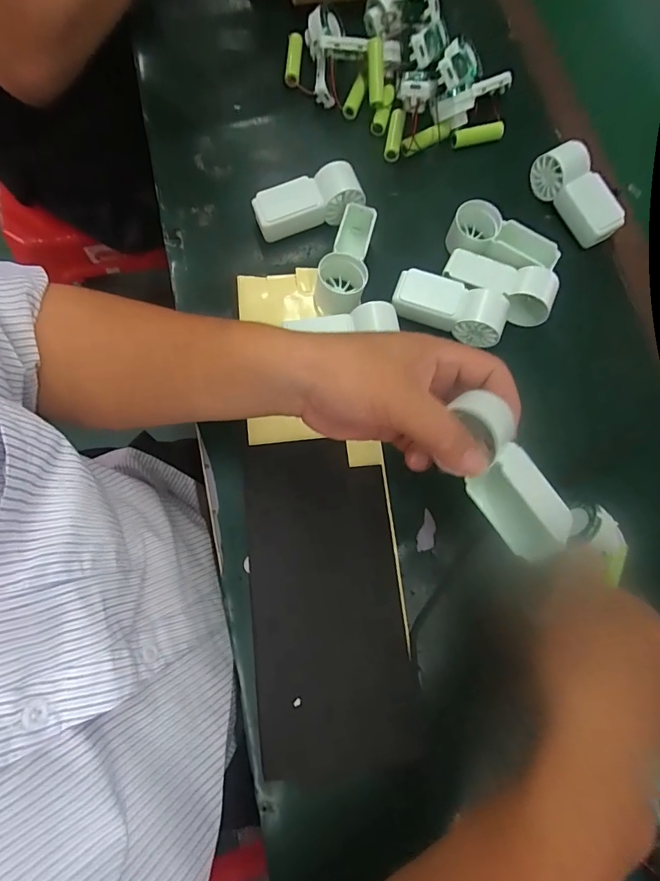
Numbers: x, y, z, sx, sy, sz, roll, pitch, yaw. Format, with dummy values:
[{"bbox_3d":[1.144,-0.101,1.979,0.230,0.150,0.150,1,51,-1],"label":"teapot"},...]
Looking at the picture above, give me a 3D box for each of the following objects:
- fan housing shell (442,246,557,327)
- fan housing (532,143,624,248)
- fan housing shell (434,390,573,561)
[{"bbox_3d":[0.144,-0.132,0.382,0.094,0.041,0.043,20,75,0],"label":"fan housing shell"},{"bbox_3d":[0.229,-0.225,0.408,0.041,0.035,0.095,-29,80,-11],"label":"fan housing"},{"bbox_3d":[0.096,0.018,0.235,0.042,0.022,0.092,-22,83,-5],"label":"fan housing shell"}]

